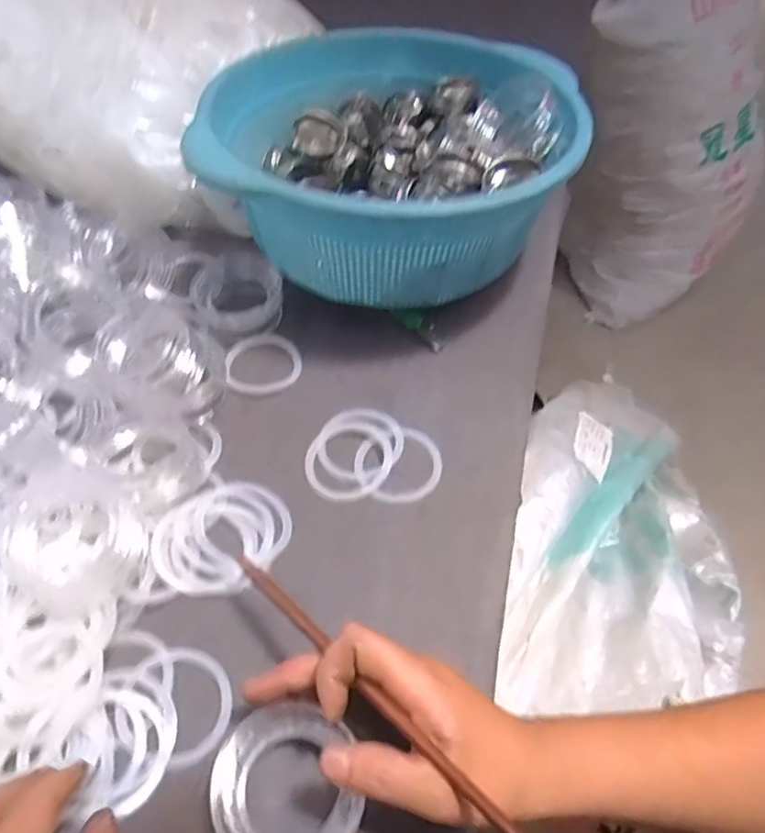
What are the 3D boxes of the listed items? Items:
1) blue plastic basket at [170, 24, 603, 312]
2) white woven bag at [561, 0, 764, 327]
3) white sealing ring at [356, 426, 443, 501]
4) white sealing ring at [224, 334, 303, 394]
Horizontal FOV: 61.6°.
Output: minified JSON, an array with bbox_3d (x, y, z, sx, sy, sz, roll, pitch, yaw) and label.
[{"bbox_3d":[0.011,-0.192,0.507,0.256,0.123,0.258,17,55,13],"label":"blue plastic basket"},{"bbox_3d":[0.564,-0.586,1.247,0.378,0.755,0.345,29,59,20],"label":"white woven bag"},{"bbox_3d":[0.011,0.031,0.427,0.058,0.006,0.056,0,53,1],"label":"white sealing ring"},{"bbox_3d":[-0.089,-0.040,0.476,0.056,0.010,0.052,0,53,1],"label":"white sealing ring"}]

